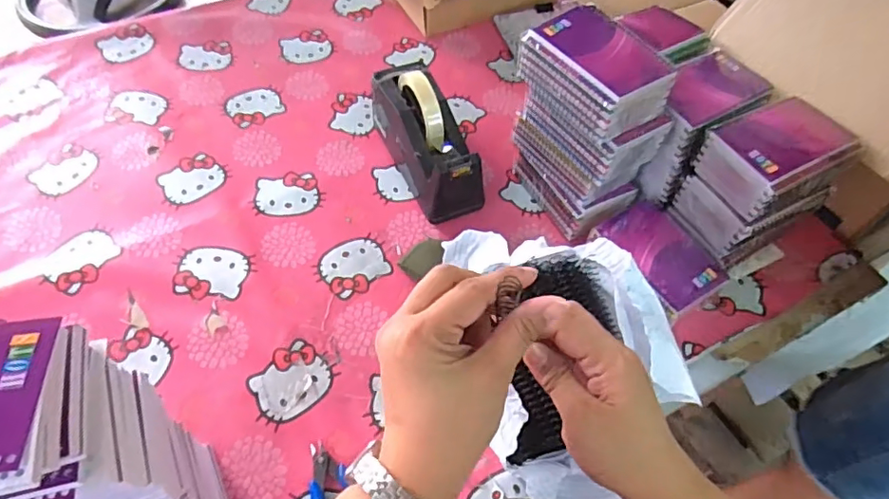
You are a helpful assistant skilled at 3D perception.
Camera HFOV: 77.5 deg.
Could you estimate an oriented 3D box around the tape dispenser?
[{"bbox_3d":[-0.023,-0.148,0.706,0.079,0.121,0.209,-23,60,-16],"label":"tape dispenser"}]

